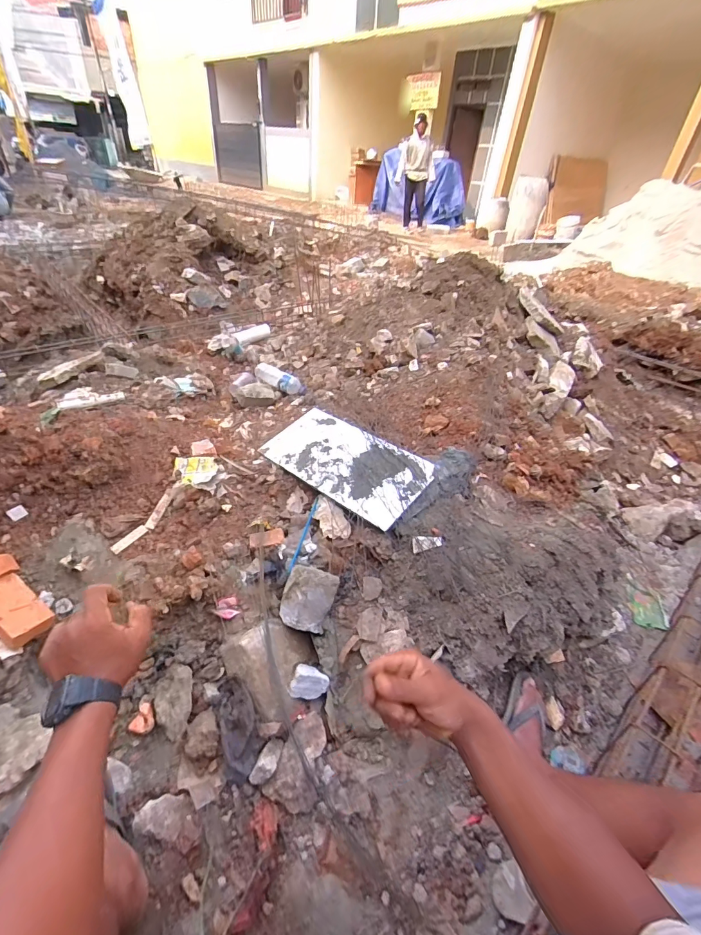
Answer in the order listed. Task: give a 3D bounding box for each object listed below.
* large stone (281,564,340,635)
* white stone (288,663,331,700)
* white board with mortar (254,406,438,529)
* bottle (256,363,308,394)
[{"bbox_3d":[-0.093,0.287,0.899,0.100,0.140,0.068,18,5,-24],"label":"large stone"},{"bbox_3d":[-0.084,0.450,0.851,0.075,0.039,0.073,4,39,-3],"label":"white stone"},{"bbox_3d":[-0.019,-0.025,1.123,0.242,0.016,0.499,-39,49,-26],"label":"white board with mortar"},{"bbox_3d":[-0.274,-0.336,1.567,0.249,0.064,0.060,26,43,23],"label":"bottle"}]

